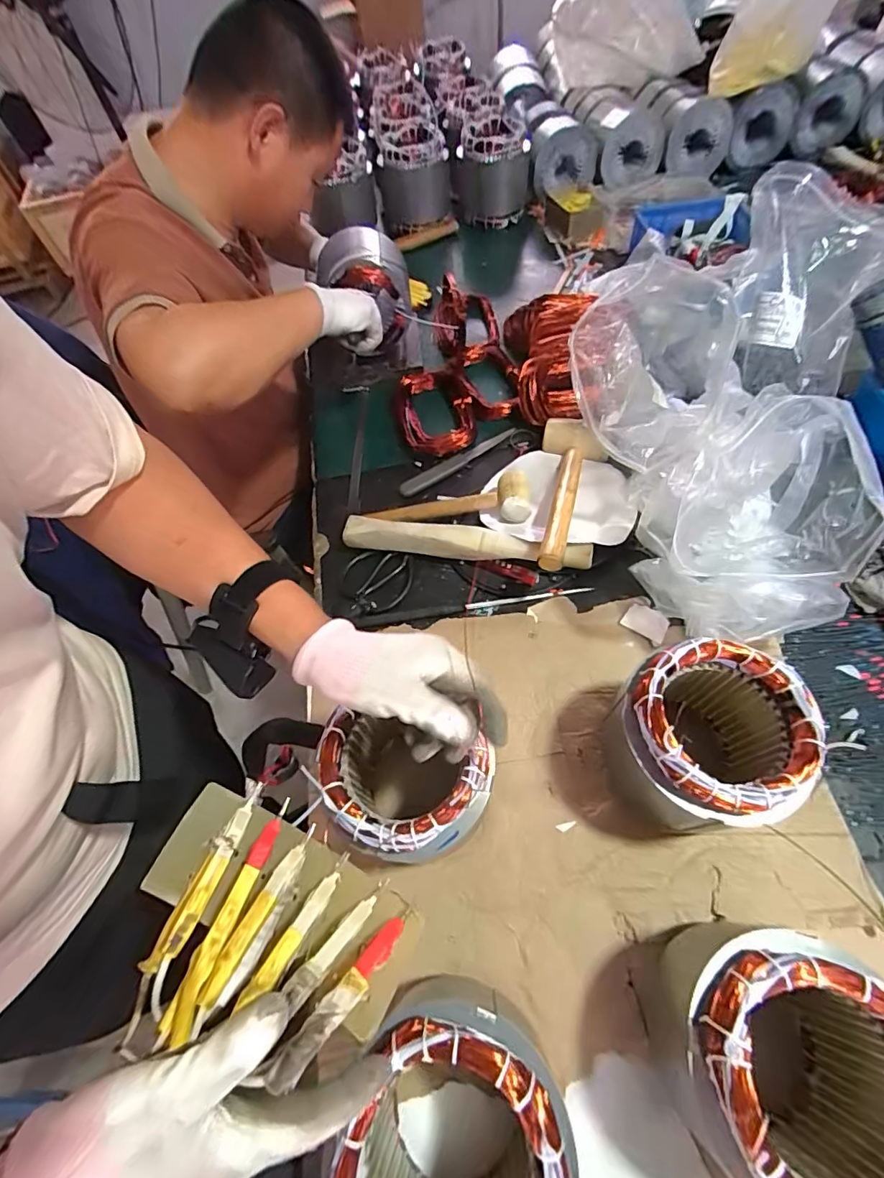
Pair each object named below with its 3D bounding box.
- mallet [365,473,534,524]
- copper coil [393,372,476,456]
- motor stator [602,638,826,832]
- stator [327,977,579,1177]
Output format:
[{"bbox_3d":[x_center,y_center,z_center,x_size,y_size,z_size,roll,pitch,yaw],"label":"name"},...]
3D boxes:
[{"bbox_3d":[0.006,-0.117,0.703,0.234,0.065,0.064,-4,59,2],"label":"mallet"},{"bbox_3d":[-0.013,-0.295,0.827,0.129,0.029,0.178,-11,59,-2],"label":"copper coil"},{"bbox_3d":[0.242,0.142,0.472,0.148,0.165,0.151,37,69,23],"label":"motor stator"},{"bbox_3d":[0.012,0.382,0.345,0.138,0.168,0.139,7,60,8],"label":"stator"}]

